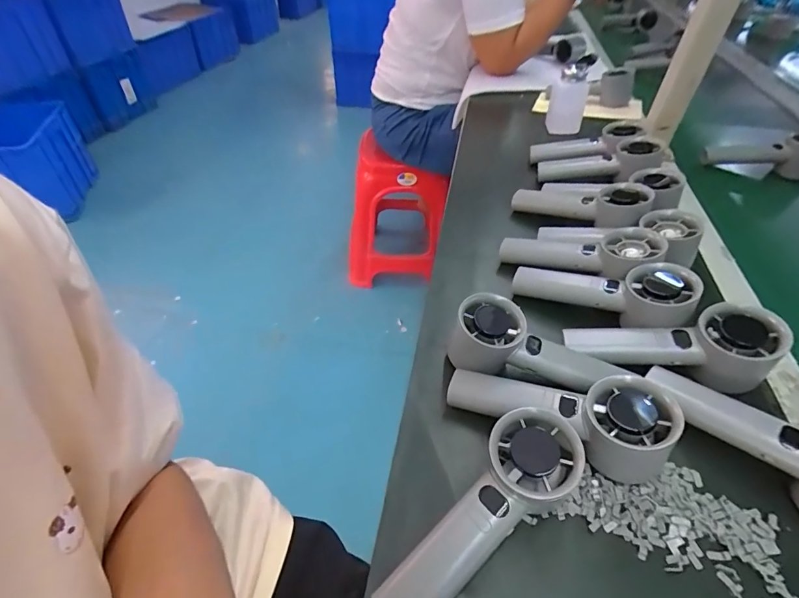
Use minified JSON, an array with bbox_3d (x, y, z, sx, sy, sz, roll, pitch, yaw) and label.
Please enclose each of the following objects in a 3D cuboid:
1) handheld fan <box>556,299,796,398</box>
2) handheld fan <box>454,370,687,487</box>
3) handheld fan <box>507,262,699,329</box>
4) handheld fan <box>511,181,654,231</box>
[{"bbox_3d":[0.228,0.044,0.345,0.151,0.061,0.047,-2,43,19],"label":"handheld fan"},{"bbox_3d":[0.114,0.085,0.300,0.156,0.062,0.057,9,46,14],"label":"handheld fan"},{"bbox_3d":[0.193,-0.004,0.387,0.155,0.043,0.053,7,43,33],"label":"handheld fan"},{"bbox_3d":[0.222,-0.118,0.495,0.160,0.038,0.047,14,45,38],"label":"handheld fan"}]

